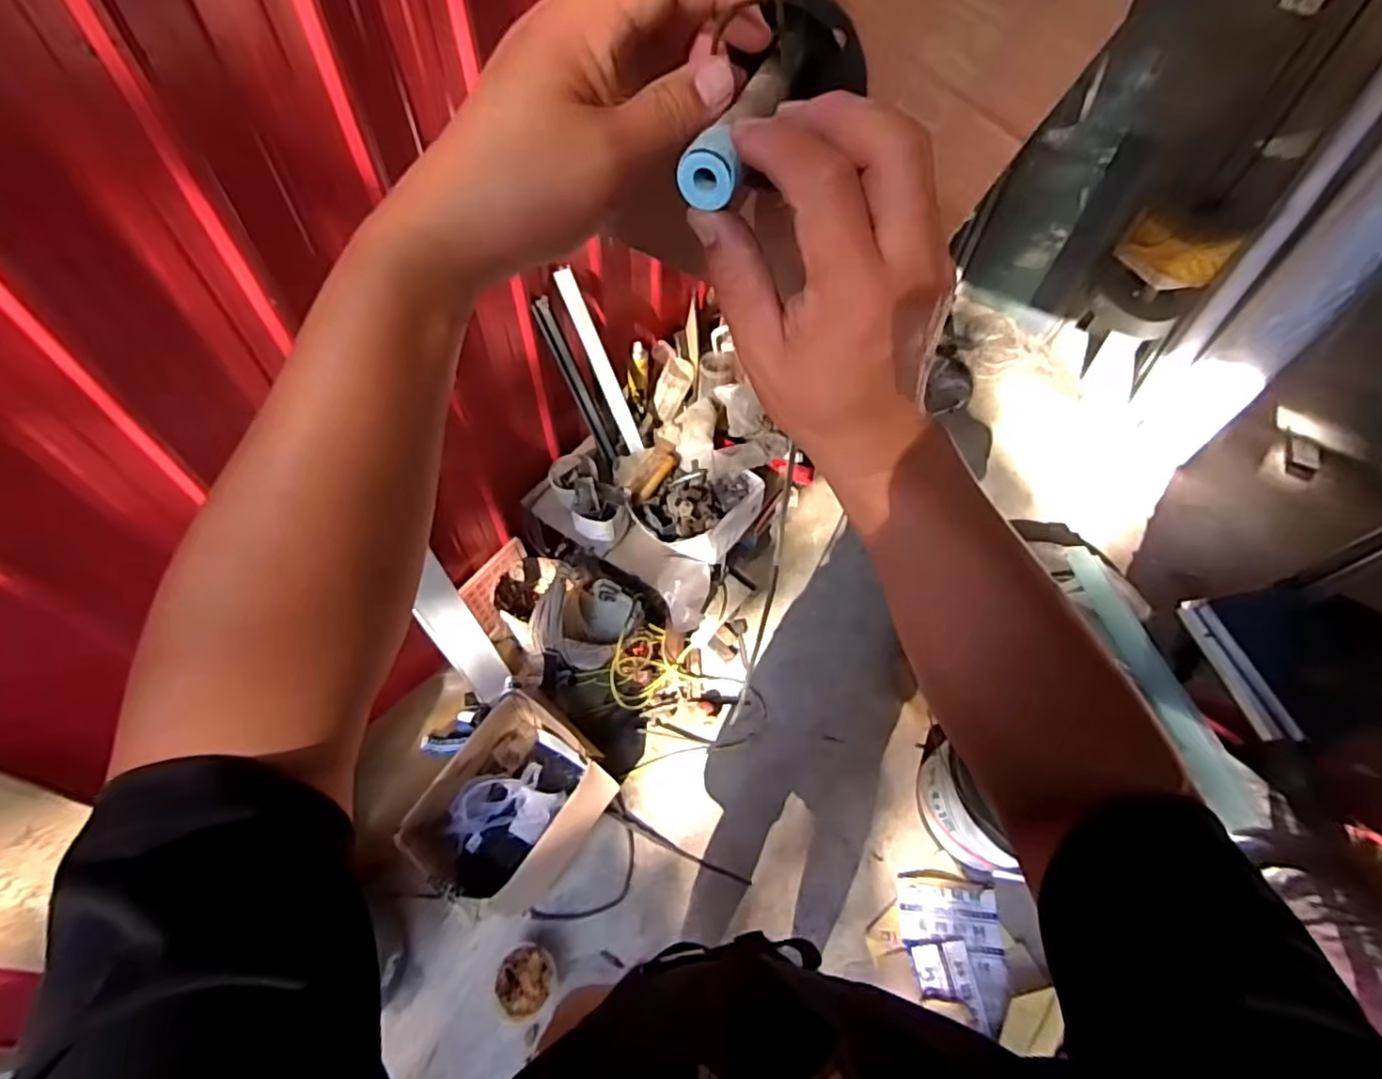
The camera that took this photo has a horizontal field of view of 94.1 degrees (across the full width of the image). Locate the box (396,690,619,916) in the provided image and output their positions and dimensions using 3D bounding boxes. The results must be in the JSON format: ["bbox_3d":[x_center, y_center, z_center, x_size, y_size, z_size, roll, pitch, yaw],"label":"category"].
[{"bbox_3d":[-0.409,0.613,1.486,0.345,0.151,0.423,31,61,16],"label":"box"}]

